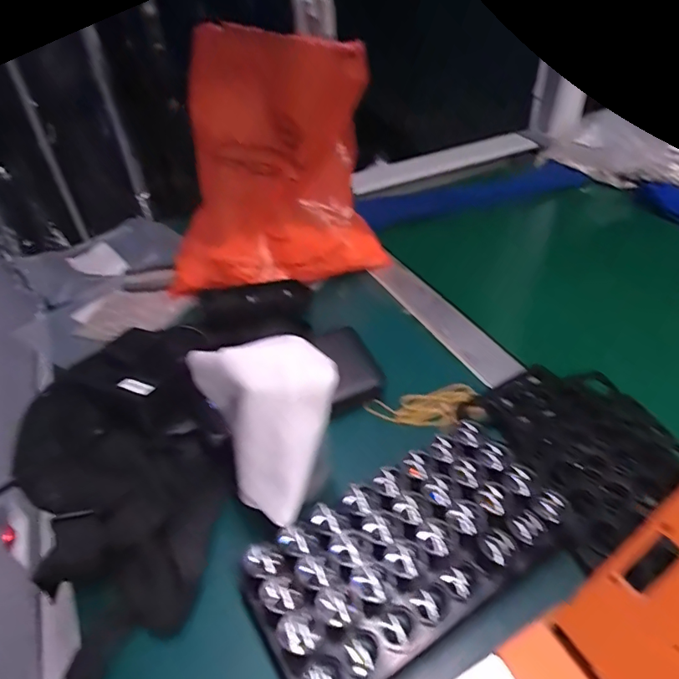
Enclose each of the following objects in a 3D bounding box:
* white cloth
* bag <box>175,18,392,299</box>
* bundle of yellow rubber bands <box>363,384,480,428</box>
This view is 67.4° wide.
[{"bbox_3d":[-0.042,0.050,0.329,0.072,0.102,0.084,-25,45,-23],"label":"white cloth"},{"bbox_3d":[-0.069,-0.167,0.516,0.211,0.240,0.083,-5,41,-1],"label":"bag"},{"bbox_3d":[0.073,0.060,0.435,0.091,0.009,0.038,-13,41,-11],"label":"bundle of yellow rubber bands"}]

